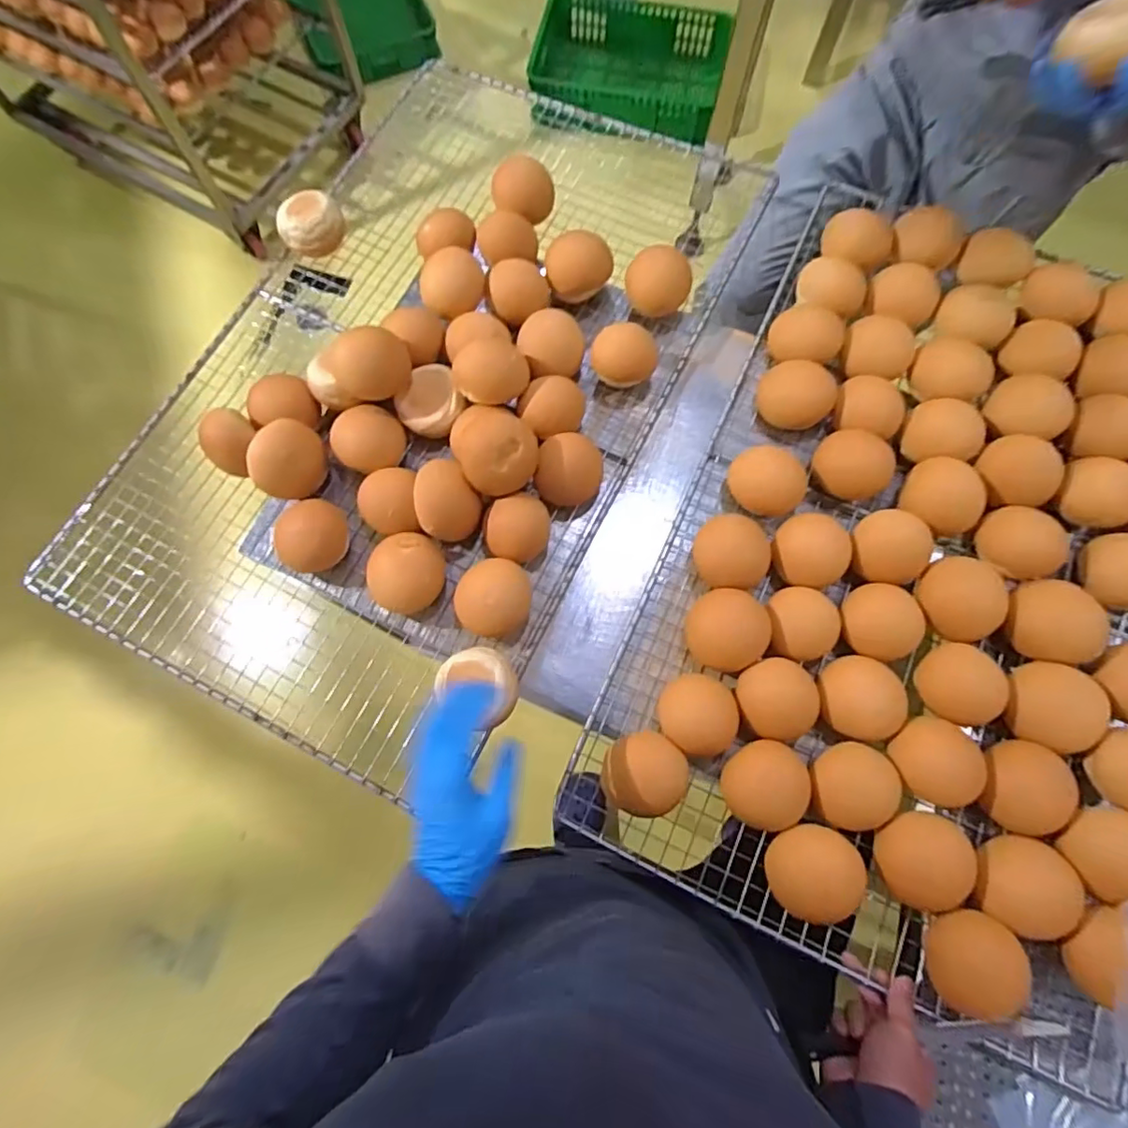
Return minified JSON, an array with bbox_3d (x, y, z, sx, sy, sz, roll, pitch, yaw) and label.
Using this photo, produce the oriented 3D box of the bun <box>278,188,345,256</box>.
[{"bbox_3d":[-0.318,-0.430,0.720,0.079,0.048,0.073,0,74,0],"label":"bun"}]

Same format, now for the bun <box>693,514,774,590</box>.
[{"bbox_3d":[0.181,-0.012,0.618,0.080,0.038,0.077,2,74,1],"label":"bun"}]

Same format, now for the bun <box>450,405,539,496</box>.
[{"bbox_3d":[-0.069,-0.114,0.592,0.083,0.079,0.072,-13,75,-3],"label":"bun"}]

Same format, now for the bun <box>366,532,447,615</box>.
[{"bbox_3d":[-0.166,0.011,0.612,0.084,0.063,0.073,-36,77,-9],"label":"bun"}]

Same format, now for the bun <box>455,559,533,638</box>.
[{"bbox_3d":[-0.074,0.037,0.609,0.075,0.048,0.072,0,74,0],"label":"bun"}]

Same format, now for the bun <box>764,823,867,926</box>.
[{"bbox_3d":[0.226,0.280,0.526,0.074,0.042,0.077,0,74,0],"label":"bun"}]

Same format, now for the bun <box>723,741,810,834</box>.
[{"bbox_3d":[0.188,0.211,0.547,0.075,0.049,0.075,0,74,0],"label":"bun"}]

